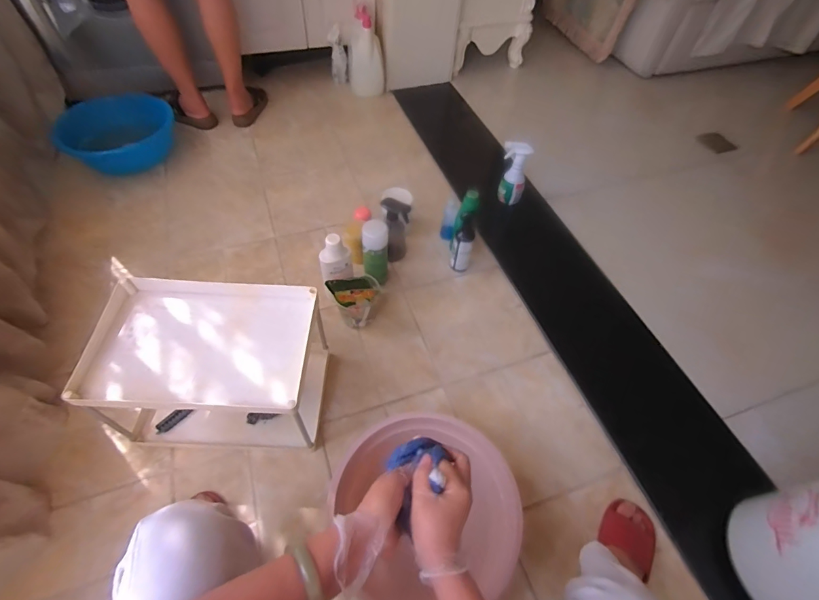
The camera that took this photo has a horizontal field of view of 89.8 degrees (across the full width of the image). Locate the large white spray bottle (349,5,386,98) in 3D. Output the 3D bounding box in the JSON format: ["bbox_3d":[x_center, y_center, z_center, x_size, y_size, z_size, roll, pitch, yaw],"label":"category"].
[{"bbox_3d":[-0.172,-0.975,1.651,0.141,0.261,0.110,-2,55,-6],"label":"large white spray bottle"}]

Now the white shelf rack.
[{"bbox_3d":[-0.395,0.136,0.845,0.417,0.260,0.258,3,55,-1],"label":"white shelf rack"}]

